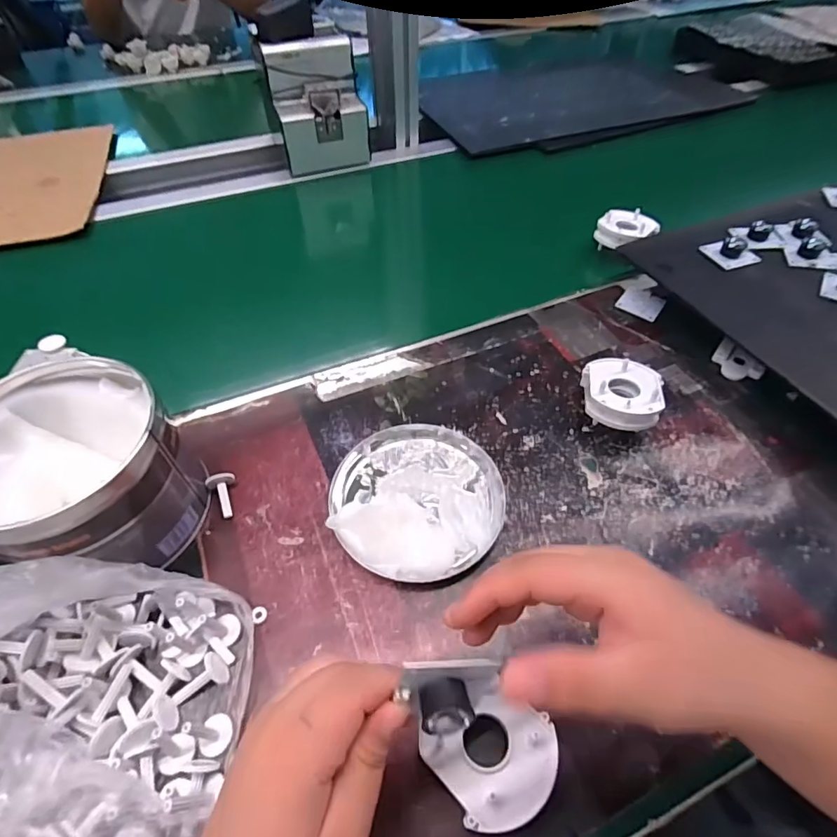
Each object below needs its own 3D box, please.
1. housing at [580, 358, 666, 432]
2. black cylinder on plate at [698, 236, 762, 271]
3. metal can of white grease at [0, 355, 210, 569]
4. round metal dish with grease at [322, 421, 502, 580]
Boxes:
[{"bbox_3d":[0.169,-0.018,0.410,0.062,0.040,0.071,16,52,12],"label":"housing"},{"bbox_3d":[0.326,-0.176,0.501,0.045,0.015,0.043,-15,53,-11],"label":"black cylinder on plate"},{"bbox_3d":[-0.224,0.040,0.328,0.126,0.099,0.120,0,51,0],"label":"metal can of white grease"},{"bbox_3d":[-0.001,0.055,0.362,0.126,0.026,0.126,0,51,0],"label":"round metal dish with grease"}]

